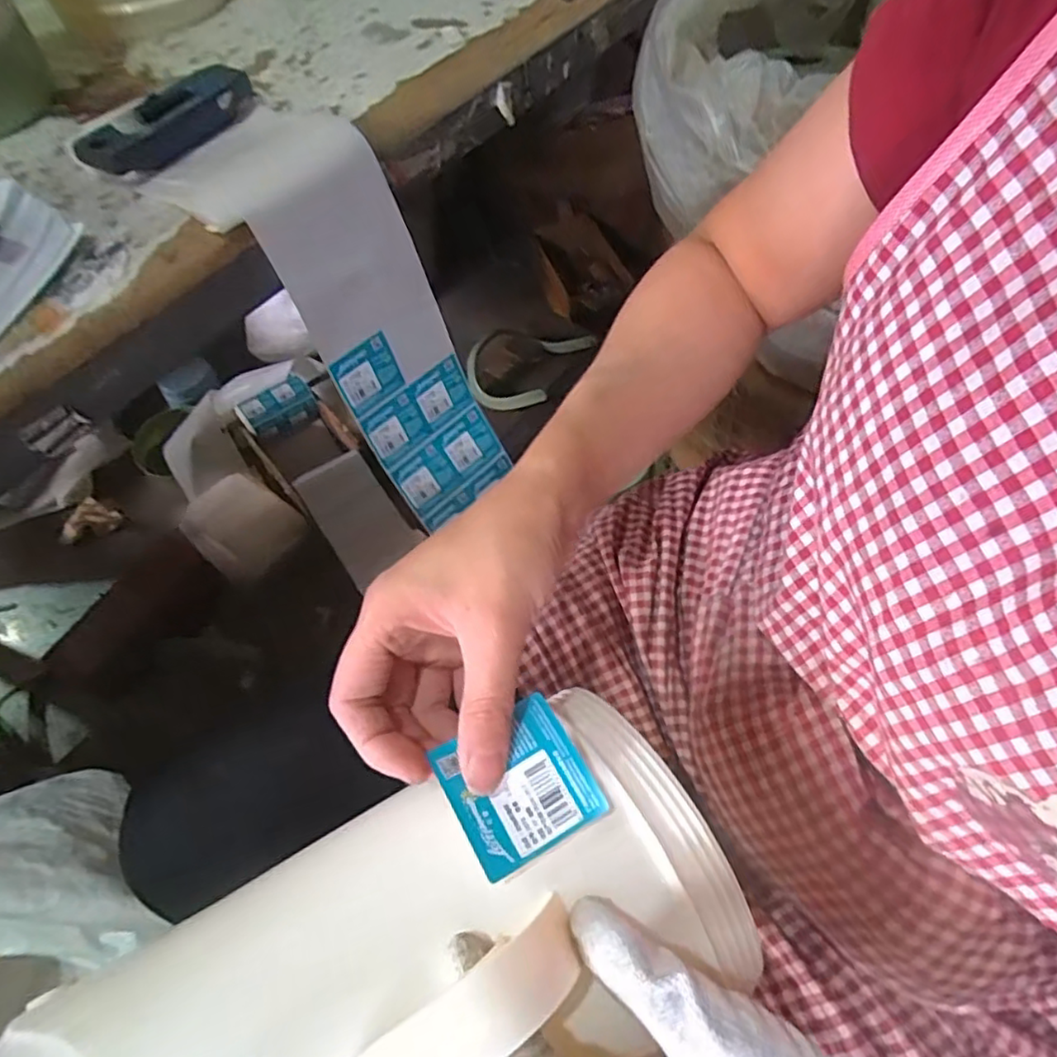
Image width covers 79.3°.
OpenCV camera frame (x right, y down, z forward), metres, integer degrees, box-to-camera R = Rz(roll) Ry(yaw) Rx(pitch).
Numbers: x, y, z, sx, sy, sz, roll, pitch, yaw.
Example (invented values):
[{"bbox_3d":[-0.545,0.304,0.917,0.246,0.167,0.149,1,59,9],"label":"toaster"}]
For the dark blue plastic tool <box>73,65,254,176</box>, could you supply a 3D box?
[{"bbox_3d":[-0.257,-0.293,0.457,0.044,0.027,0.128,29,63,18],"label":"dark blue plastic tool"}]

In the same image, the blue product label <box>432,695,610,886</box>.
[{"bbox_3d":[-0.004,0.101,0.255,0.053,0.004,0.053,-25,64,-20],"label":"blue product label"}]

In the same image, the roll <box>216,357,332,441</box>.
[{"bbox_3d":[-0.422,-0.201,1.074,0.127,0.072,0.063,-38,65,-20],"label":"roll"}]

